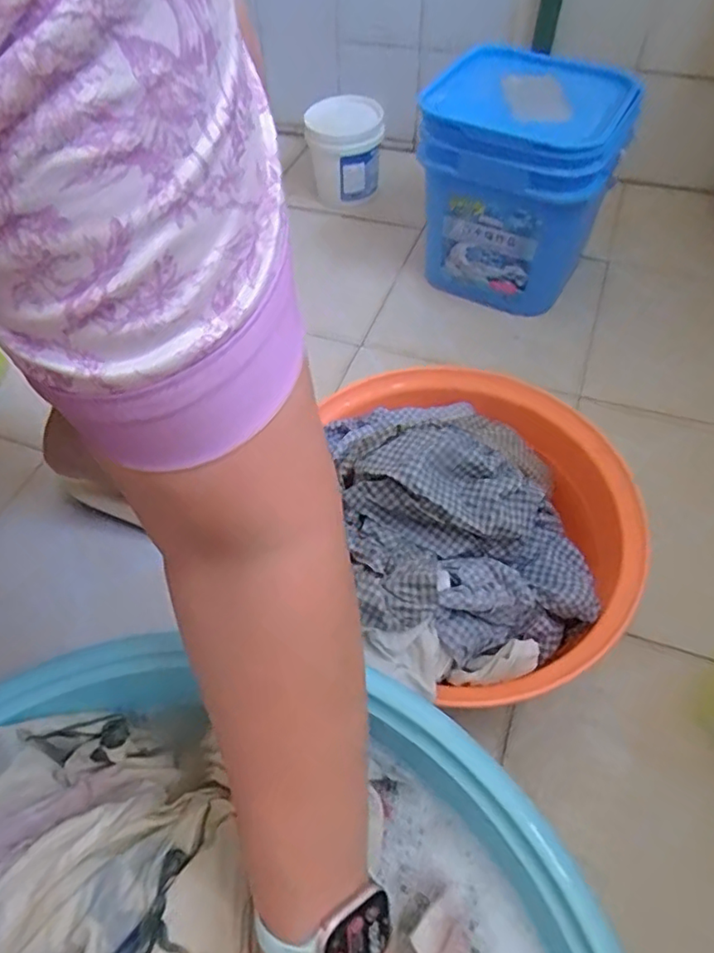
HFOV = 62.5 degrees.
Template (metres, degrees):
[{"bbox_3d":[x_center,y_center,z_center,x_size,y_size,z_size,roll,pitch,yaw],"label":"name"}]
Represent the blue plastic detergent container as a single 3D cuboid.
[{"bbox_3d":[0.220,-0.403,0.811,0.233,0.244,0.244,18,55,14],"label":"blue plastic detergent container"}]

